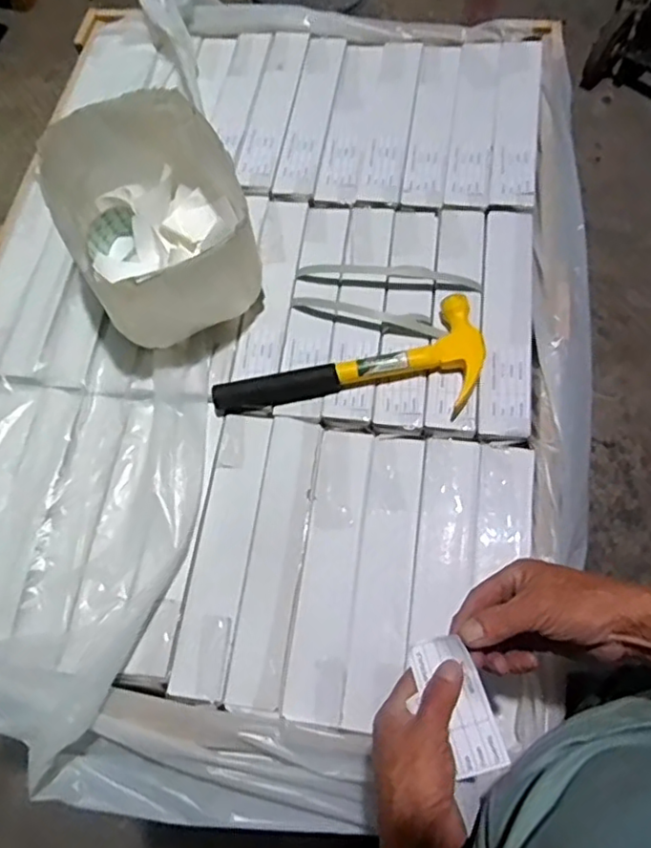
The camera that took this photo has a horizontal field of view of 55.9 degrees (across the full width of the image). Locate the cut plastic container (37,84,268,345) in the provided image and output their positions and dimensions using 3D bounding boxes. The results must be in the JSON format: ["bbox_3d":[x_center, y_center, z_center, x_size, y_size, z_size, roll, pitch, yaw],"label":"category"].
[{"bbox_3d":[-0.198,-0.232,0.728,0.186,0.162,0.256,-23,69,-8],"label":"cut plastic container"}]

